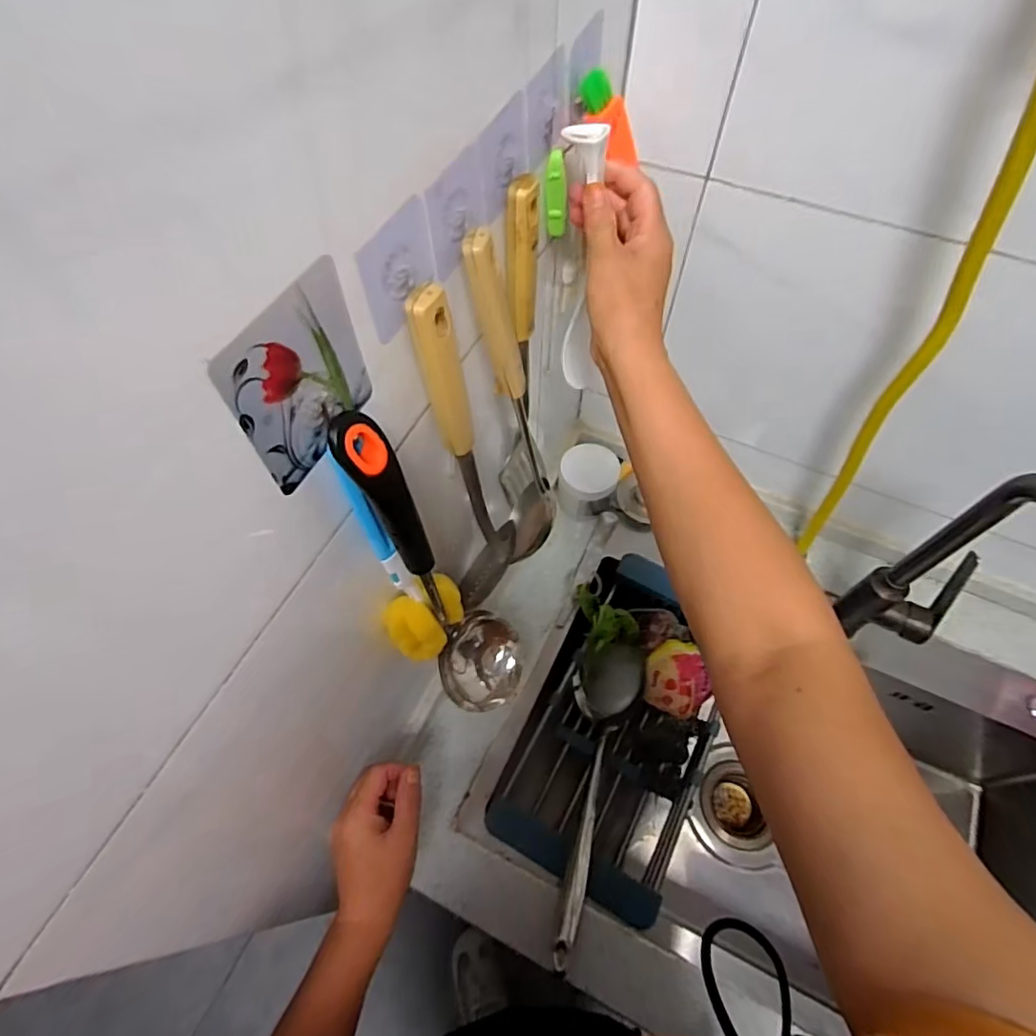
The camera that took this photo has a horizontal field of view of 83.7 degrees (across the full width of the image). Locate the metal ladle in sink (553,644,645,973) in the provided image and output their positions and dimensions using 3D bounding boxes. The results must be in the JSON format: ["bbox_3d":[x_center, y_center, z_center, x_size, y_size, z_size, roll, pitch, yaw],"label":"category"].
[{"bbox_3d":[0.090,0.288,0.643,0.081,0.089,0.340,12,37,7],"label":"metal ladle in sink"}]

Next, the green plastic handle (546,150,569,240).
[{"bbox_3d":[0.028,-0.231,0.417,0.017,0.062,0.009,1,59,0],"label":"green plastic handle"}]

